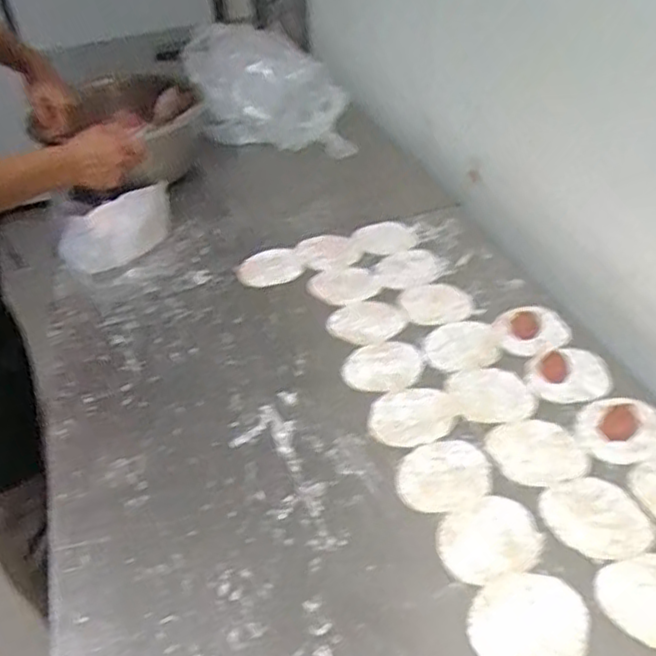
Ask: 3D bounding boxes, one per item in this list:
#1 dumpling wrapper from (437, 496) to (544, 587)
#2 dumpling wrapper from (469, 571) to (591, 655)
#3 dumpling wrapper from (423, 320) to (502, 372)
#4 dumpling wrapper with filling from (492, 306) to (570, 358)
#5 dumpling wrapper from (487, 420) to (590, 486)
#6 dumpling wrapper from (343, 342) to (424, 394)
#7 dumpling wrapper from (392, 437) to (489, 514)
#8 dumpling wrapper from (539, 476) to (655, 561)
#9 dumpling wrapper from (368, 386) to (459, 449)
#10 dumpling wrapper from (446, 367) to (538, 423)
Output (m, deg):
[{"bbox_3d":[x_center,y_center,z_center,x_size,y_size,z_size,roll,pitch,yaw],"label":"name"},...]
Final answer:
[{"bbox_3d":[0.139,0.182,0.591,0.092,0.005,0.073,-20,43,-16],"label":"dumpling wrapper"},{"bbox_3d":[0.158,0.228,0.533,0.086,0.004,0.080,-3,41,3],"label":"dumpling wrapper"},{"bbox_3d":[0.154,0.020,0.793,0.087,0.004,0.081,-3,41,3],"label":"dumpling wrapper"},{"bbox_3d":[0.235,0.003,0.784,0.083,0.015,0.072,7,43,14],"label":"dumpling wrapper with filling"},{"bbox_3d":[0.202,0.119,0.661,0.084,0.004,0.077,-3,41,3],"label":"dumpling wrapper"},{"bbox_3d":[0.062,0.043,0.772,0.086,0.004,0.083,-3,41,3],"label":"dumpling wrapper"},{"bbox_3d":[0.109,0.139,0.644,0.088,0.004,0.080,-3,39,2],"label":"dumpling wrapper"},{"bbox_3d":[0.235,0.167,0.600,0.082,0.004,0.082,-3,41,3],"label":"dumpling wrapper"},{"bbox_3d":[0.088,0.091,0.712,0.093,0.004,0.078,-27,45,-23],"label":"dumpling wrapper"},{"bbox_3d":[0.171,0.068,0.717,0.084,0.004,0.079,-3,41,3],"label":"dumpling wrapper"}]

